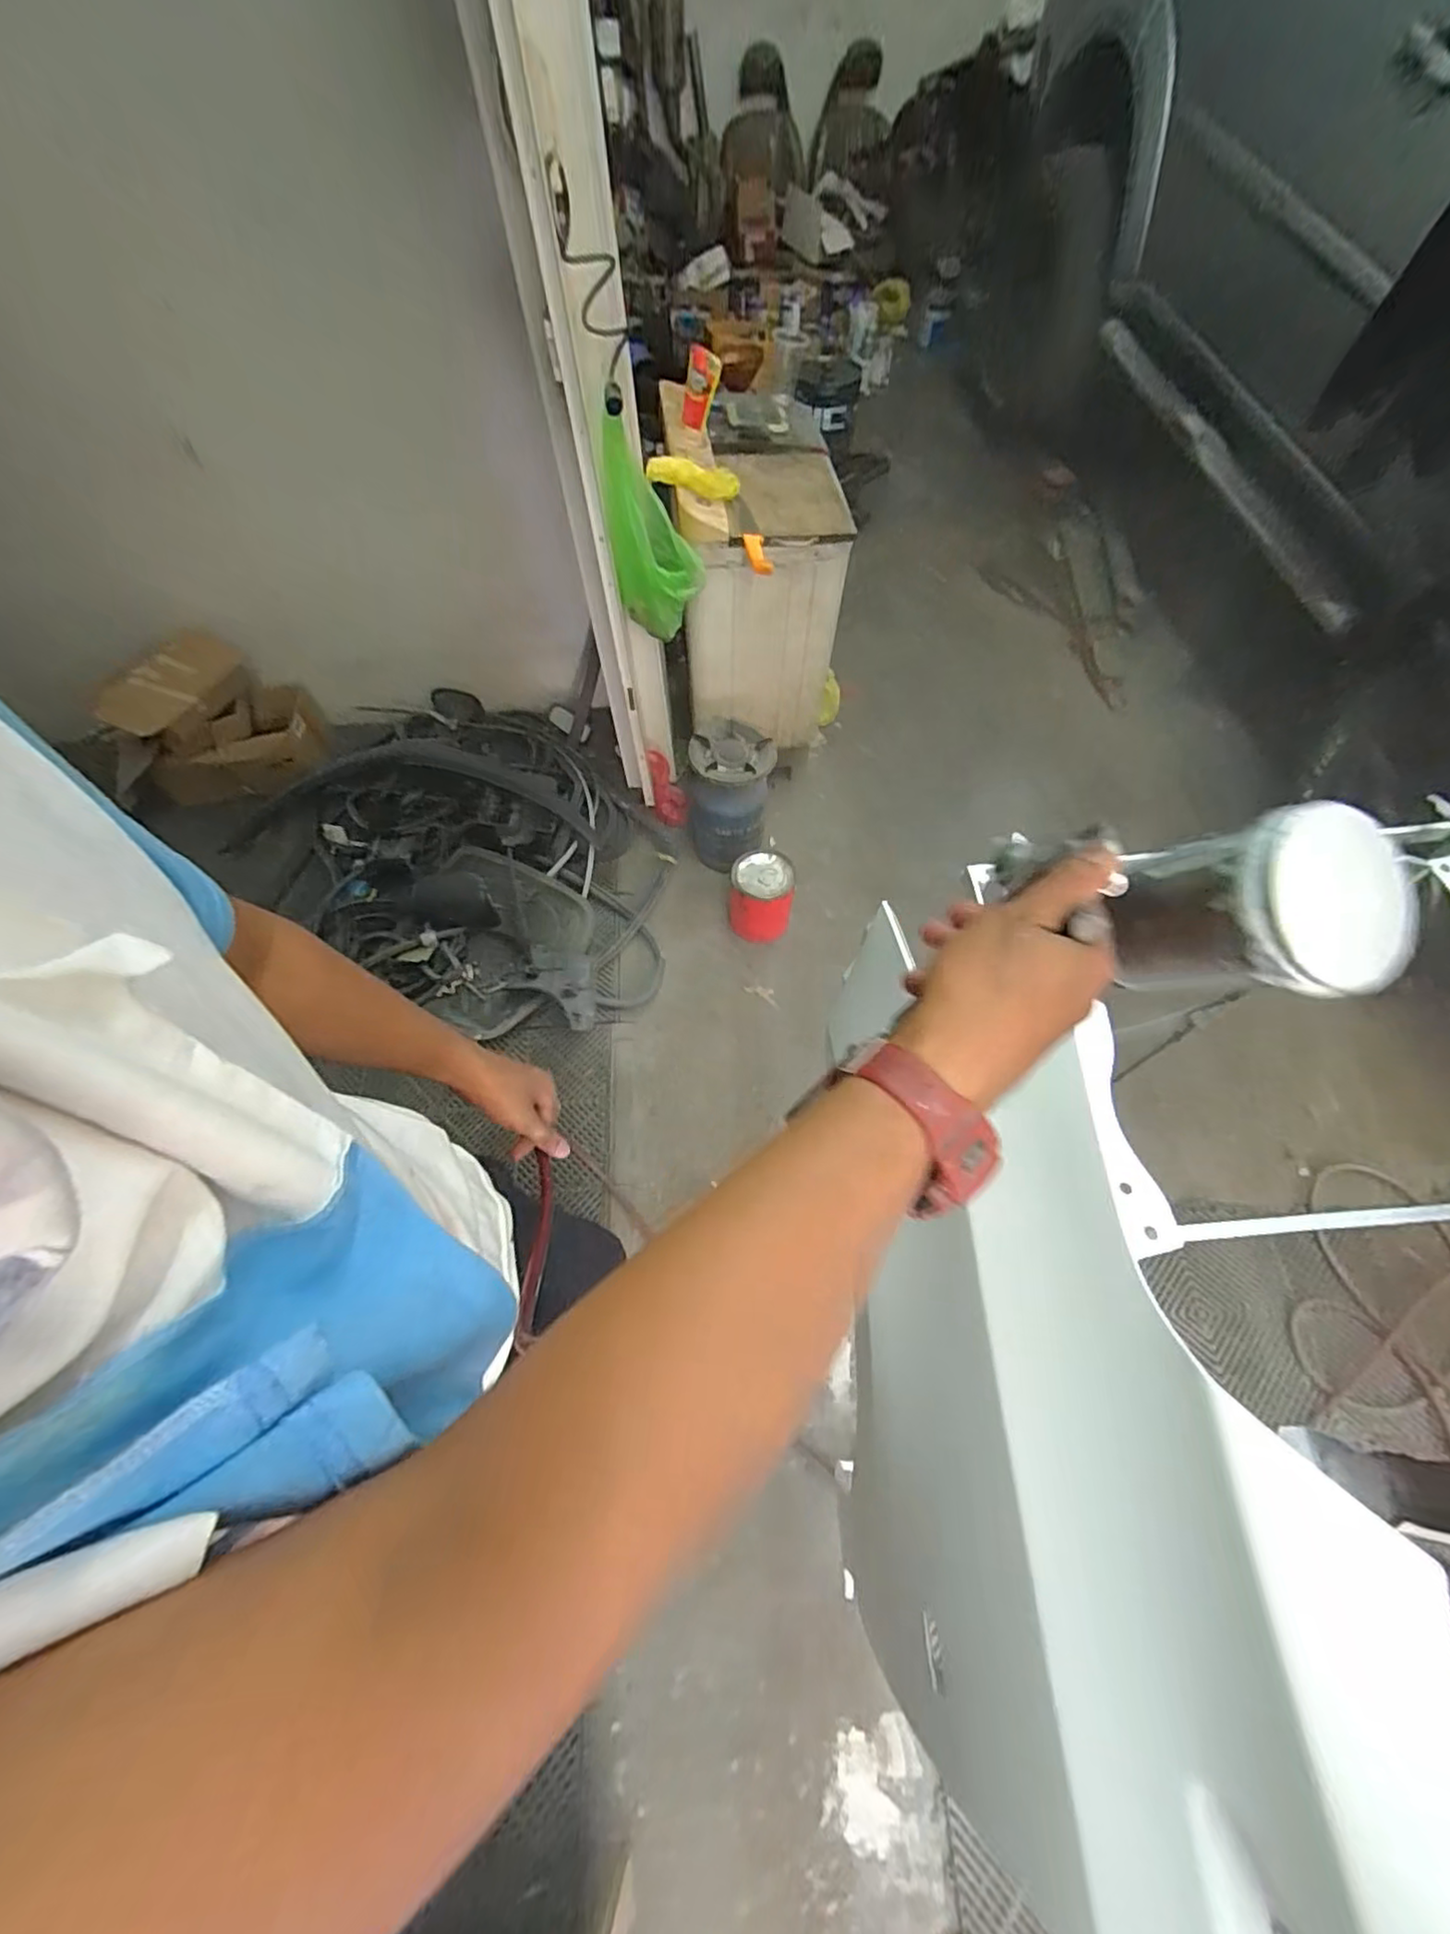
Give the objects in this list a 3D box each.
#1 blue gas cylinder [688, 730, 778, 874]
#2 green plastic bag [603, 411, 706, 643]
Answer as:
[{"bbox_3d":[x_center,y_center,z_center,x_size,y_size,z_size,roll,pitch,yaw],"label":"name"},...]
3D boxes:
[{"bbox_3d":[0.009,-0.431,1.699,0.231,0.331,0.200,8,61,6],"label":"blue gas cylinder"},{"bbox_3d":[-0.143,-0.891,1.312,0.182,0.381,0.124,-2,60,0],"label":"green plastic bag"}]

